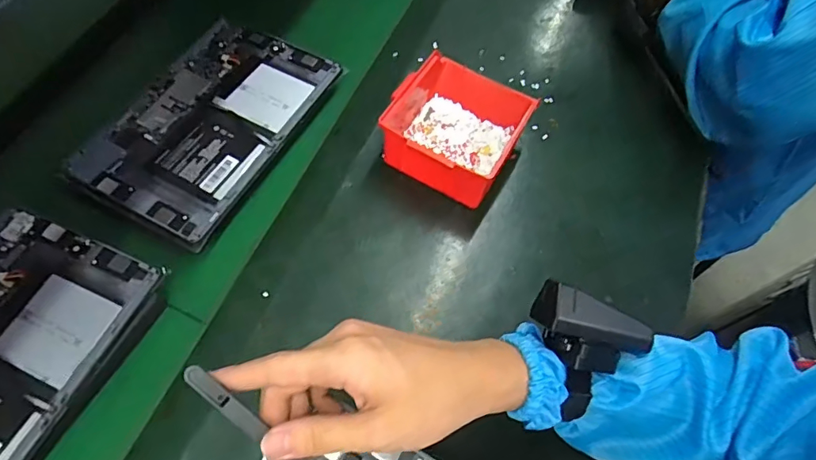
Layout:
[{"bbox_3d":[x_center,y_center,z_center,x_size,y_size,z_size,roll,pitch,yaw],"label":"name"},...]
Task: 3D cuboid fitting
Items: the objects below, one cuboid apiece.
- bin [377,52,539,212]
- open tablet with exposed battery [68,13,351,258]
[{"bbox_3d":[0.048,-0.108,0.485,0.125,0.065,0.146,29,63,12],"label":"bin"},{"bbox_3d":[-0.205,-0.114,0.502,0.166,0.023,0.262,25,61,11],"label":"open tablet with exposed battery"}]

